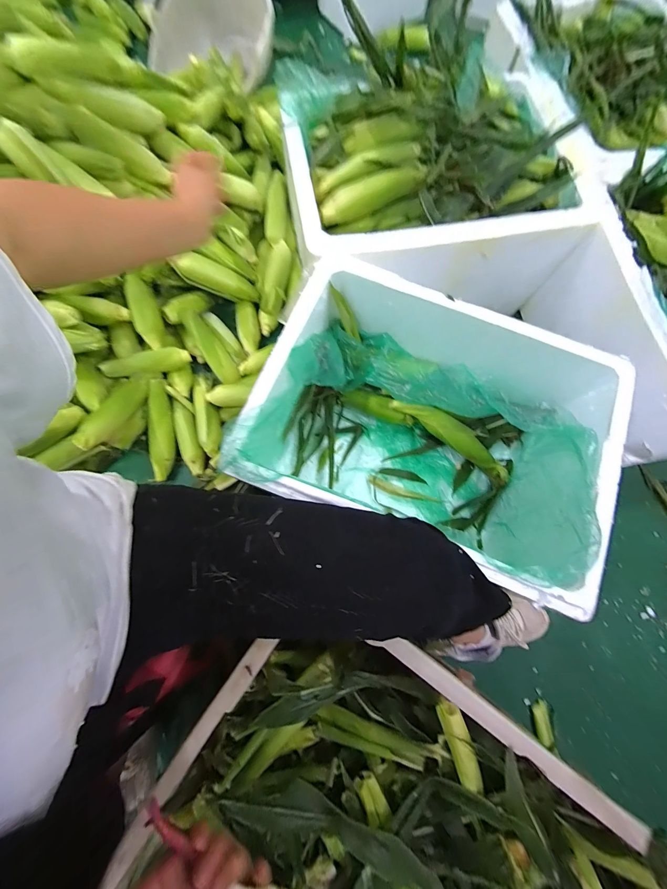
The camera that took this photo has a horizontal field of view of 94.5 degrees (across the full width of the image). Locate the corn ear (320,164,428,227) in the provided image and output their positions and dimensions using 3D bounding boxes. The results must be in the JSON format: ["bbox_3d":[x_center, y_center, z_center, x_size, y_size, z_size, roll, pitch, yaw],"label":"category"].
[{"bbox_3d":[0.078,-0.512,0.623,0.220,0.046,0.049,-19,76,6],"label":"corn ear"}]

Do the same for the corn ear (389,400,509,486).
[{"bbox_3d":[0.279,-0.021,0.736,0.318,0.052,0.069,36,76,-6],"label":"corn ear"}]

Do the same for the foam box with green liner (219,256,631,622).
[{"bbox_3d":[0.176,-0.011,0.644,0.609,0.295,0.454,22,75,4],"label":"foam box with green liner"}]

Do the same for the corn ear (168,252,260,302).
[{"bbox_3d":[-0.311,-0.426,0.796,0.199,0.068,0.057,6,71,-40],"label":"corn ear"}]

